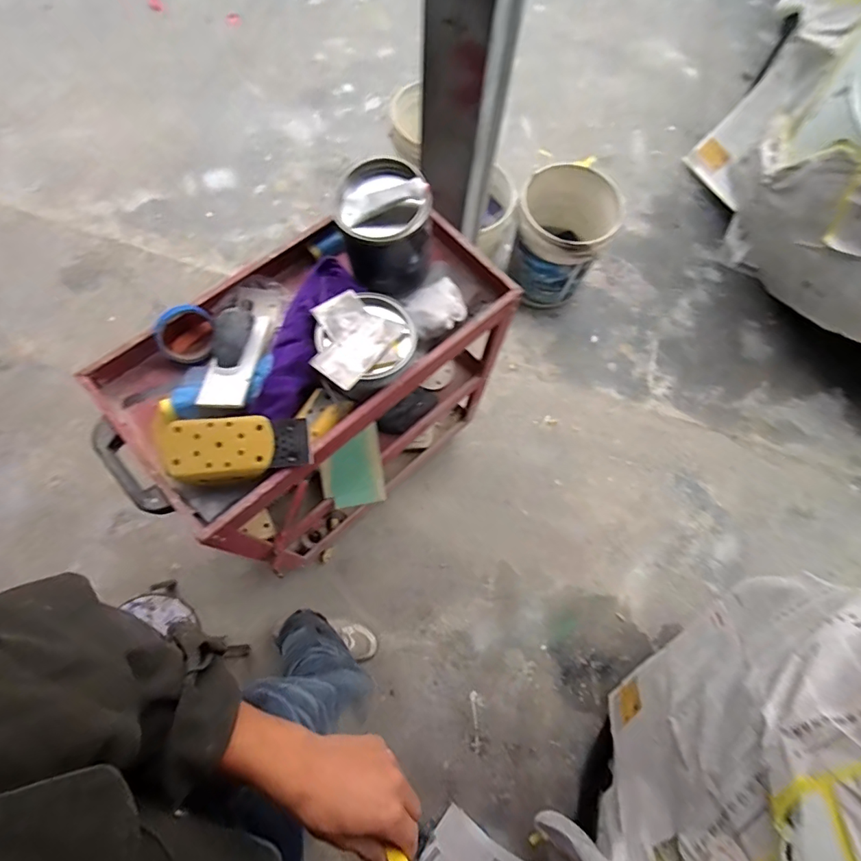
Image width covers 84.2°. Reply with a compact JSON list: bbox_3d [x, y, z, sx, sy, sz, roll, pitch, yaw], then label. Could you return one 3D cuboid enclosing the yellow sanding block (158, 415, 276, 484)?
[{"bbox_3d":[-0.307,0.026,0.692,0.149,0.035,0.088,-9,71,-6],"label":"yellow sanding block"}]

